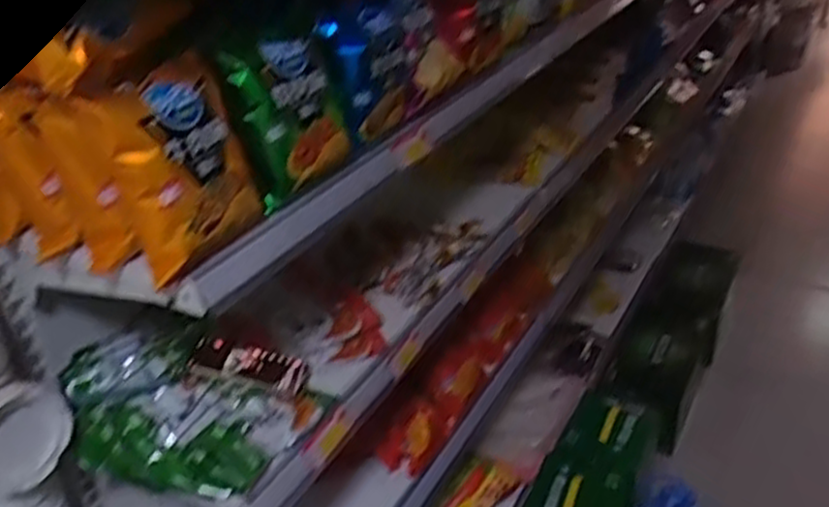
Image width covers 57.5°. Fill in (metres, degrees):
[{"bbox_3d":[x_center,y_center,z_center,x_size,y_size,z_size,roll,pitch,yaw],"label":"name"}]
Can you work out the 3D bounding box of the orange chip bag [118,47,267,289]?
[{"bbox_3d":[-0.209,-0.081,0.714,0.065,0.159,0.144,3,31,12],"label":"orange chip bag"}]

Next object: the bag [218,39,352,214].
[{"bbox_3d":[-0.131,-0.150,0.816,0.053,0.148,0.130,19,37,34],"label":"bag"}]

